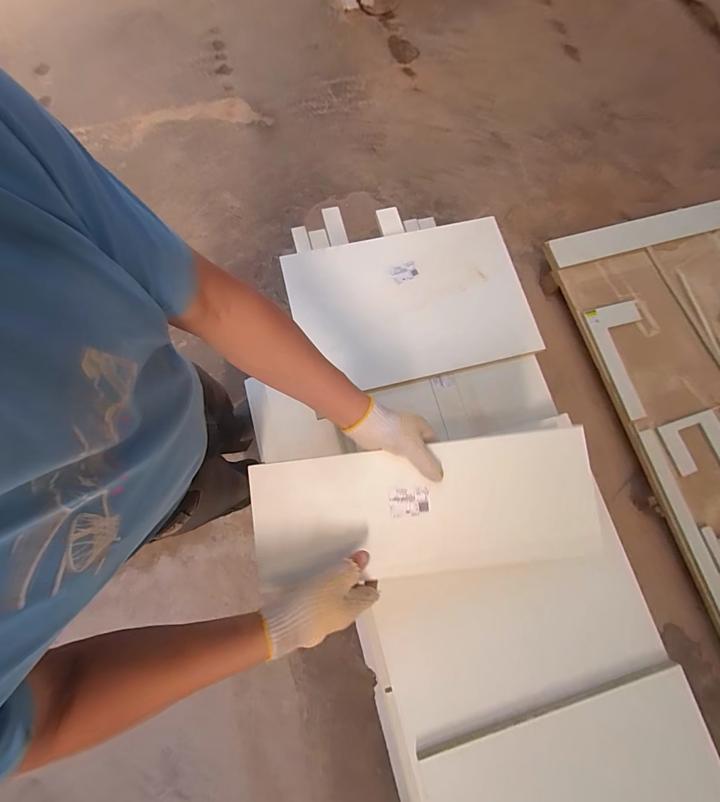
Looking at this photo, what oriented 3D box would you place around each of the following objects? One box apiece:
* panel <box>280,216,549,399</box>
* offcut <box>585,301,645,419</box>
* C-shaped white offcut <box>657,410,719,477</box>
[{"bbox_3d":[0.102,-0.203,0.753,0.465,0.019,0.331,-14,77,-5],"label":"panel"},{"bbox_3d":[1.090,-0.172,1.447,0.217,0.020,0.461,-12,77,-5],"label":"offcut"},{"bbox_3d":[1.297,0.239,1.345,0.235,0.013,0.368,-15,77,-5],"label":"C-shaped white offcut"}]

